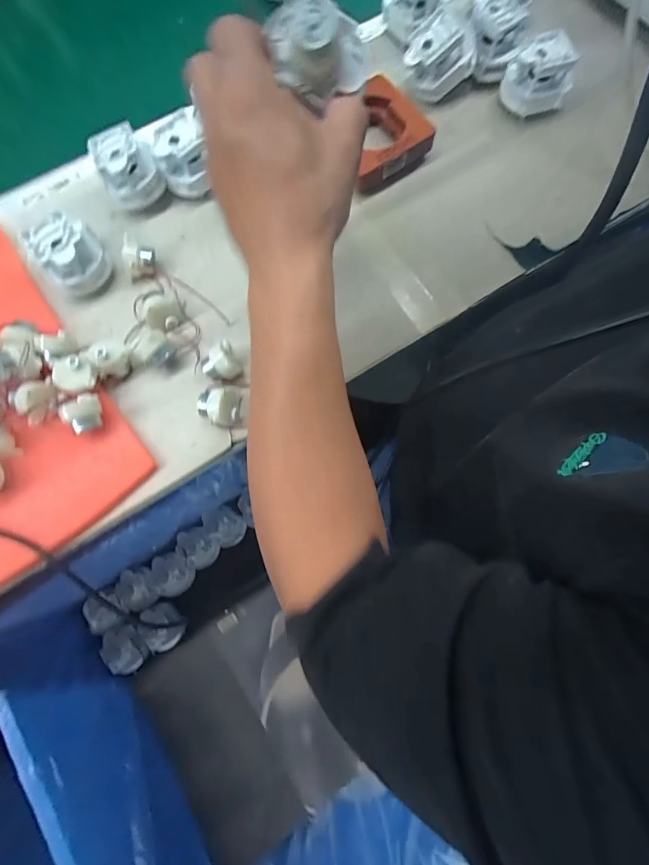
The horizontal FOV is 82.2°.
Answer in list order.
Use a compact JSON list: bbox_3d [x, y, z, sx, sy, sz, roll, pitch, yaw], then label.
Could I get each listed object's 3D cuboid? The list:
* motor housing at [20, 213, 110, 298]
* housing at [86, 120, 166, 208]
[{"bbox_3d":[-0.240,-0.168,0.355,0.055,0.051,0.057,-37,79,-8],"label":"motor housing"},{"bbox_3d":[-0.194,-0.262,0.372,0.053,0.056,0.052,0,76,1],"label":"housing"}]

